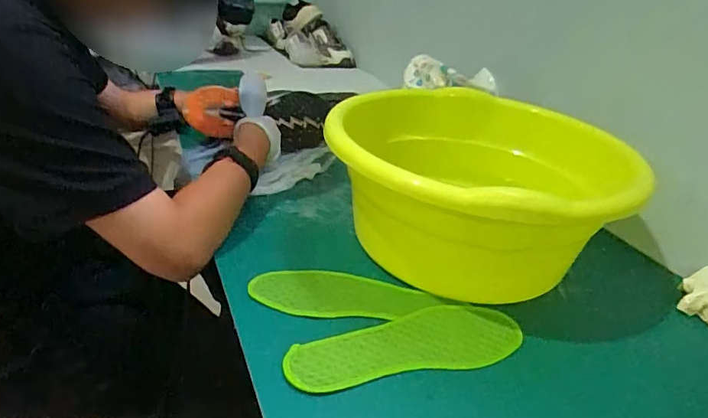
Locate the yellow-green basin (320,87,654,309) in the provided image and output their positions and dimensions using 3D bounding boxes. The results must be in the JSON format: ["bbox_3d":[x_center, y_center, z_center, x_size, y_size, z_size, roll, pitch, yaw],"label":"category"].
[{"bbox_3d":[0.147,-0.016,0.631,0.361,0.174,0.320,26,35,32],"label":"yellow-green basin"}]

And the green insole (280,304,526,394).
[{"bbox_3d":[0.056,0.139,0.501,0.252,0.012,0.077,-3,30,-18],"label":"green insole"}]

